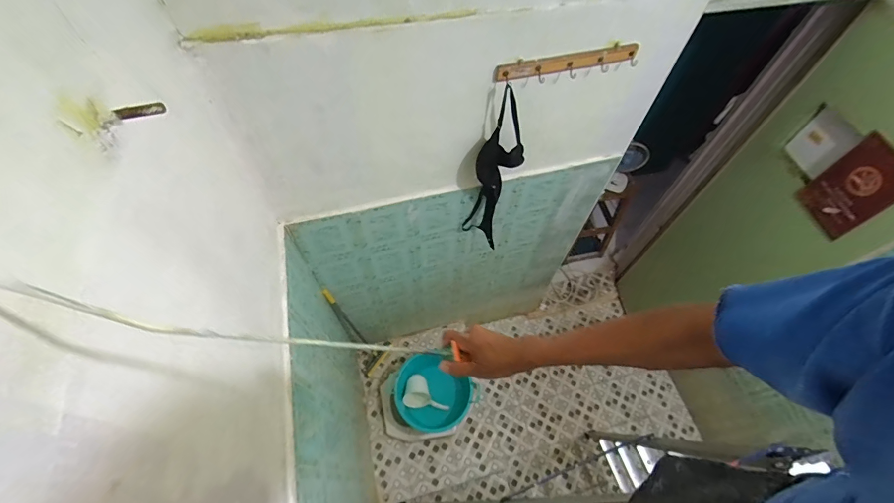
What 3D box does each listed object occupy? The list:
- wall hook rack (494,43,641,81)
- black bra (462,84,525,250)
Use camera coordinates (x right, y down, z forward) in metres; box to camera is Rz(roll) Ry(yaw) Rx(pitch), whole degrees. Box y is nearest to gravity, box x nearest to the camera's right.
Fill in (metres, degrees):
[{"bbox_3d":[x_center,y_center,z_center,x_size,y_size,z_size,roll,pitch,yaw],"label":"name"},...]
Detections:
[{"bbox_3d":[0.322,-0.493,1.013,0.415,0.072,0.036,-10,59,-7],"label":"wall hook rack"},{"bbox_3d":[0.152,-0.242,1.261,0.148,0.610,0.090,22,60,12],"label":"black bra"}]

